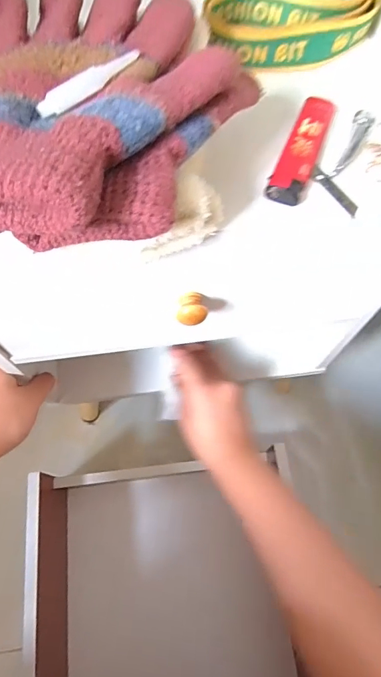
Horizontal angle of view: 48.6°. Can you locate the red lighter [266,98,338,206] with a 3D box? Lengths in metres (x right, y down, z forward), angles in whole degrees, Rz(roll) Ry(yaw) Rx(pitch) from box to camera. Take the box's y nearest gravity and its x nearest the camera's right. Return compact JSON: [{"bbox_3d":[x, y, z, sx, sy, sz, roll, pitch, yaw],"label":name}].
[{"bbox_3d":[0.065,-0.109,0.243,0.021,0.010,0.074,22,69,10],"label":"red lighter"}]

